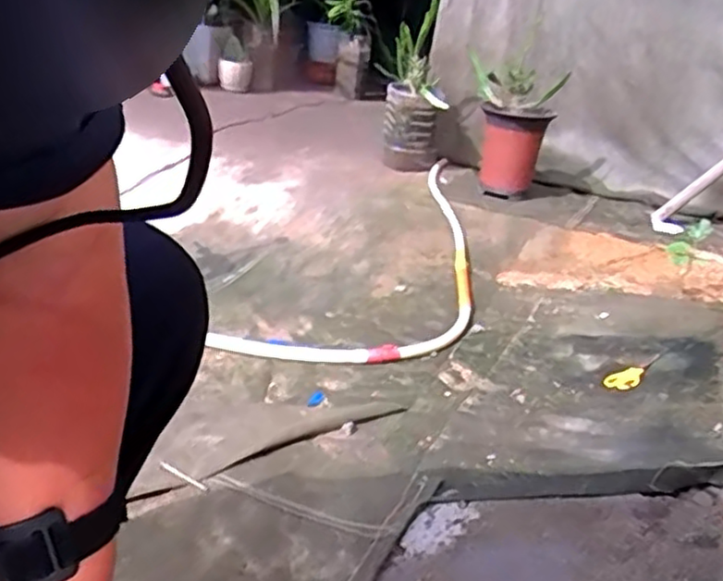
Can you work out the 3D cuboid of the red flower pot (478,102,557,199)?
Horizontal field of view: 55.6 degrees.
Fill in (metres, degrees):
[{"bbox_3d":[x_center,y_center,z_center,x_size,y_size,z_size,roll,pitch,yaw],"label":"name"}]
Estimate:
[{"bbox_3d":[0.404,-0.379,1.862,0.171,0.233,0.185,8,24,2],"label":"red flower pot"}]

